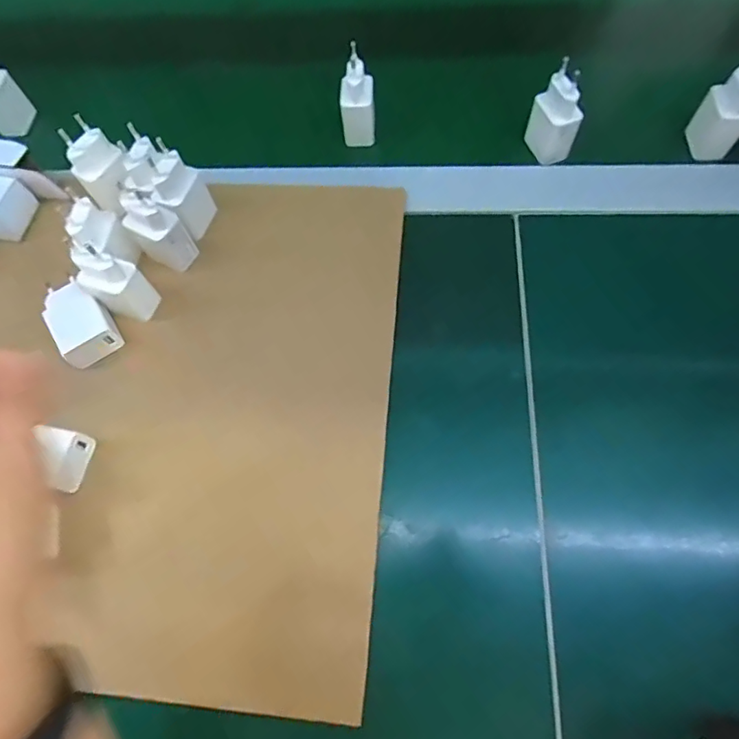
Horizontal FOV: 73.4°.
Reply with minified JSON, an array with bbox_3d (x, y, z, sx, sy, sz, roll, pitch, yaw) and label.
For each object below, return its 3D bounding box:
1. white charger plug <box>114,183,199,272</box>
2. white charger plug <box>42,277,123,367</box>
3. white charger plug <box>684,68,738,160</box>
[{"bbox_3d":[-0.167,-0.111,0.386,0.039,0.070,0.030,36,73,15],"label":"white charger plug"},{"bbox_3d":[-0.224,-0.038,0.385,0.040,0.024,0.073,-33,70,-12],"label":"white charger plug"},{"bbox_3d":[0.295,-0.215,0.409,0.021,0.074,0.043,-2,67,1],"label":"white charger plug"}]

